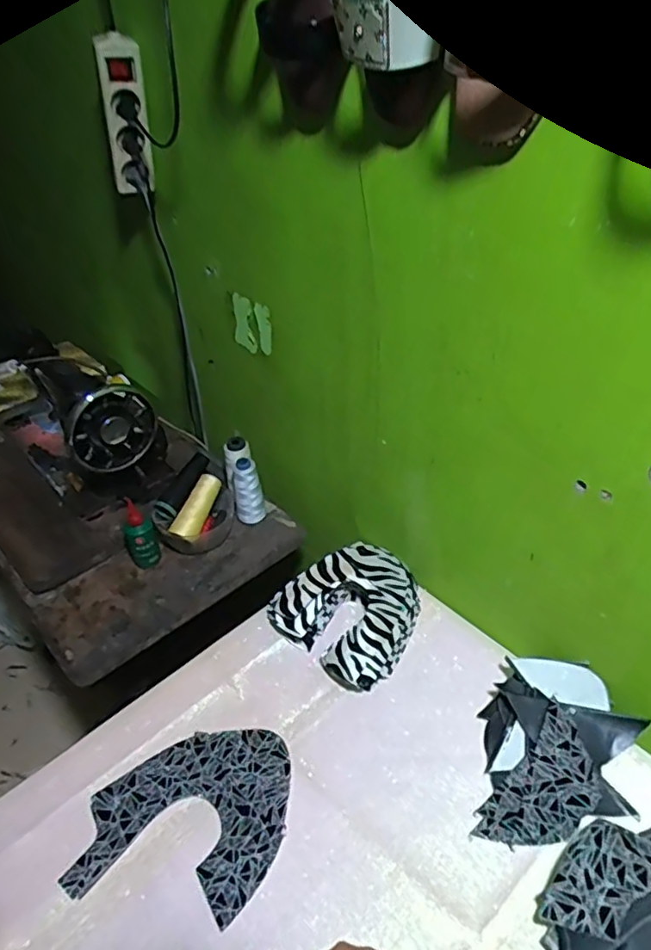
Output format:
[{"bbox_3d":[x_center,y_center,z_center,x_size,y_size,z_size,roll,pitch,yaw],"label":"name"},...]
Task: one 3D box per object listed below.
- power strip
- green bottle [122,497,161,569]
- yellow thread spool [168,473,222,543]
[{"bbox_3d":[-0.273,-0.491,0.828,0.062,0.185,0.036,-5,39,-1],"label":"power strip"},{"bbox_3d":[-0.275,0.088,0.889,0.042,0.095,0.047,-18,41,-17],"label":"green bottle"},{"bbox_3d":[-0.192,0.050,0.915,0.036,0.035,0.109,17,67,23],"label":"yellow thread spool"}]

